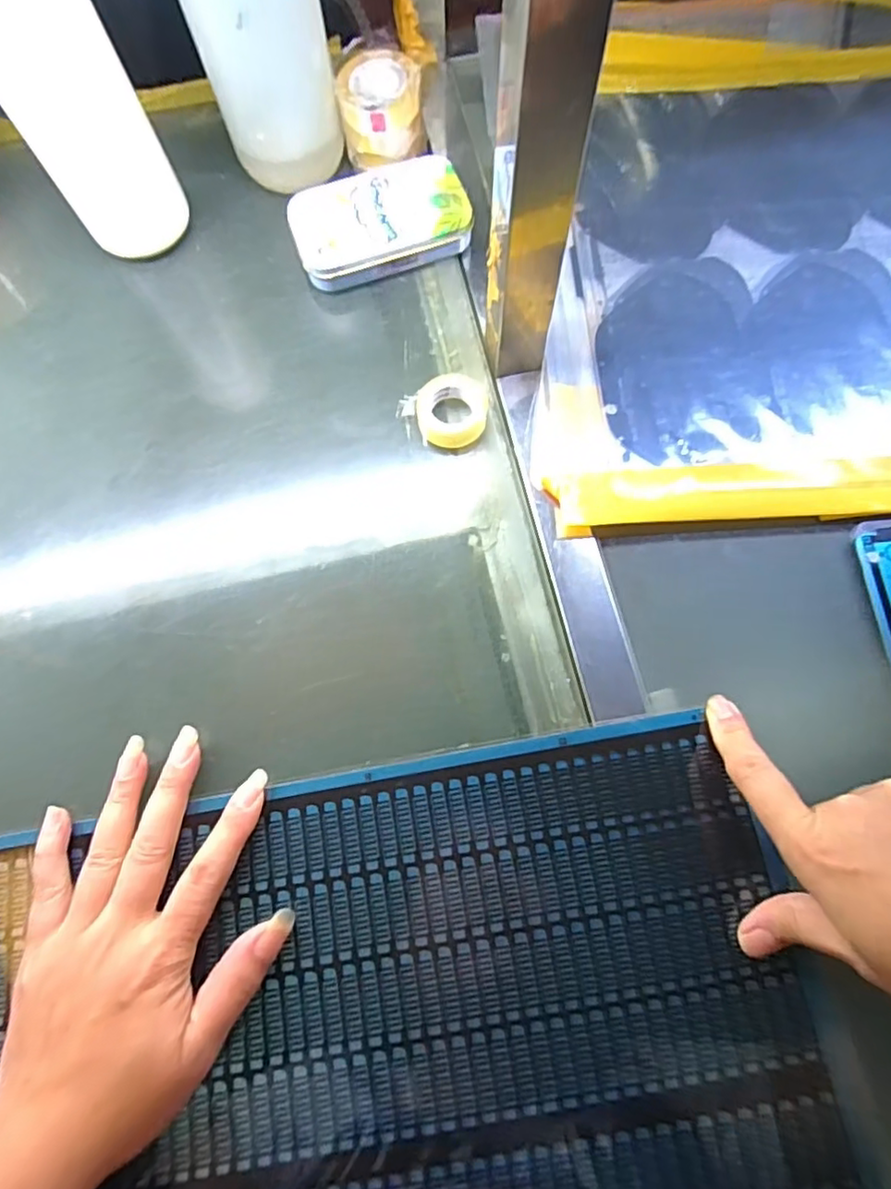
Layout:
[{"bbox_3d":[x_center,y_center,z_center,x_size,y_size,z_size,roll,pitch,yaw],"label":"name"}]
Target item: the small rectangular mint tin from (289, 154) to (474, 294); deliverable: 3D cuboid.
[{"bbox_3d":[-0.042,-0.237,0.383,0.108,0.025,0.064,-20,76,-3],"label":"small rectangular mint tin"}]

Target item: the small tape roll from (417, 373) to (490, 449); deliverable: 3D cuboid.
[{"bbox_3d":[0.004,-0.109,0.352,0.040,0.012,0.042,0,75,2],"label":"small tape roll"}]

